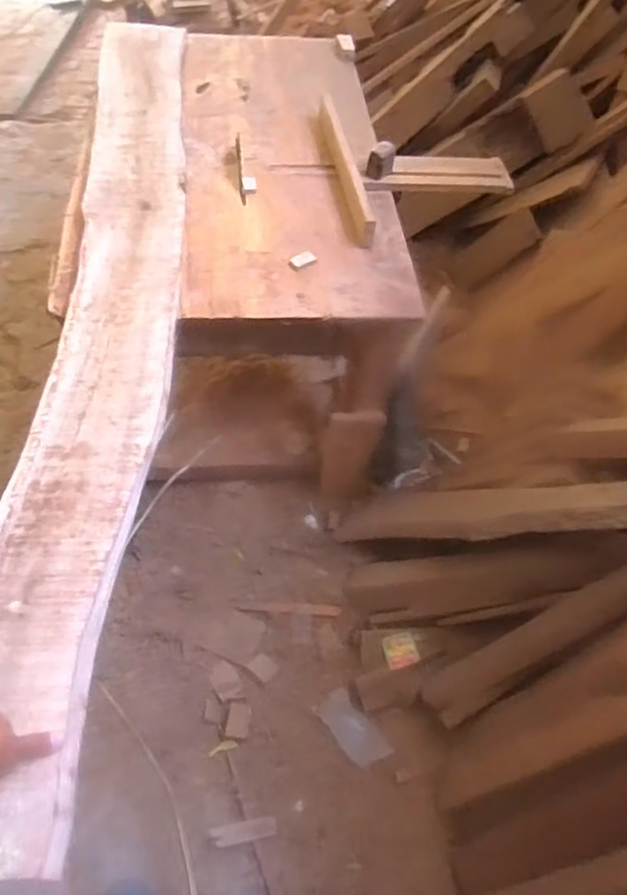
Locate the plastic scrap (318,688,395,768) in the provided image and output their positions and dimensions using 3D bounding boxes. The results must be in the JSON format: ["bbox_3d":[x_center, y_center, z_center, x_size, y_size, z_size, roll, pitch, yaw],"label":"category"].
[{"bbox_3d":[0.088,0.635,1.405,0.083,0.005,0.177,-32,62,-19],"label":"plastic scrap"}]

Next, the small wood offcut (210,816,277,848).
[{"bbox_3d":[-0.143,0.792,1.279,0.130,0.007,0.038,-10,57,-6],"label":"small wood offcut"}]

